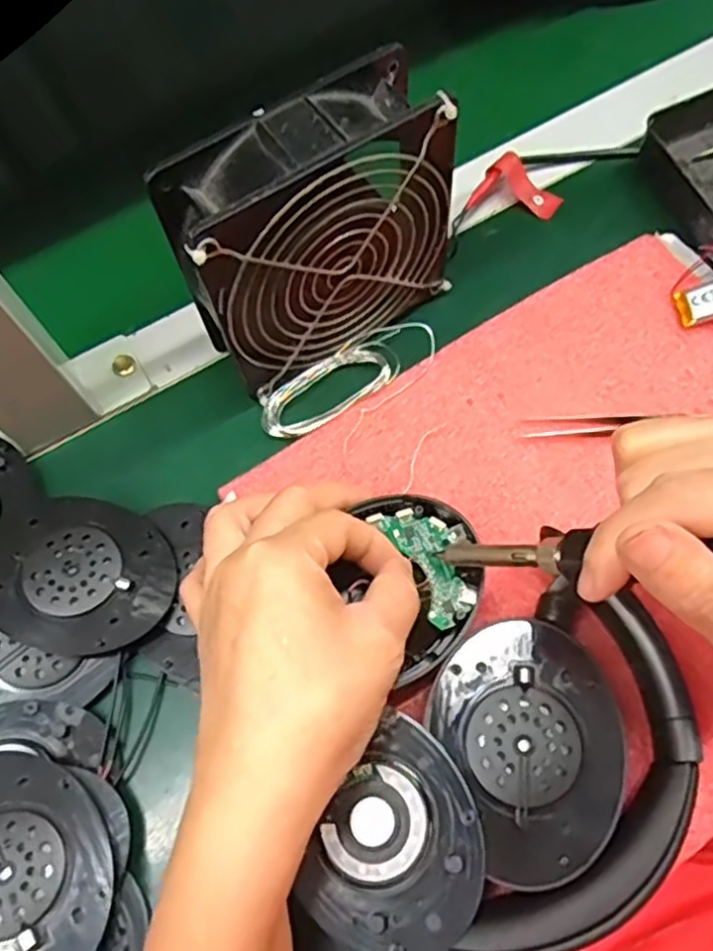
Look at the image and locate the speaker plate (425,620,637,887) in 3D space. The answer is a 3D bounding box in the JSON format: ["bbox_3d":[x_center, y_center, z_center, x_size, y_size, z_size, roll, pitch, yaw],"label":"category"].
[{"bbox_3d":[0.065,0.098,0.259,0.065,0.007,0.085,-15,66,-2],"label":"speaker plate"}]

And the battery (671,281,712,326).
[{"bbox_3d":[0.178,-0.088,0.355,0.033,0.006,0.019,-19,69,23],"label":"battery"}]

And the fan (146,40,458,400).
[{"bbox_3d":[-0.018,-0.105,0.320,0.124,0.113,0.047,-33,69,-10],"label":"fan"}]

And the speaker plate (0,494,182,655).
[{"bbox_3d":[-0.125,0.042,0.314,0.088,0.012,0.068,6,67,7],"label":"speaker plate"}]

